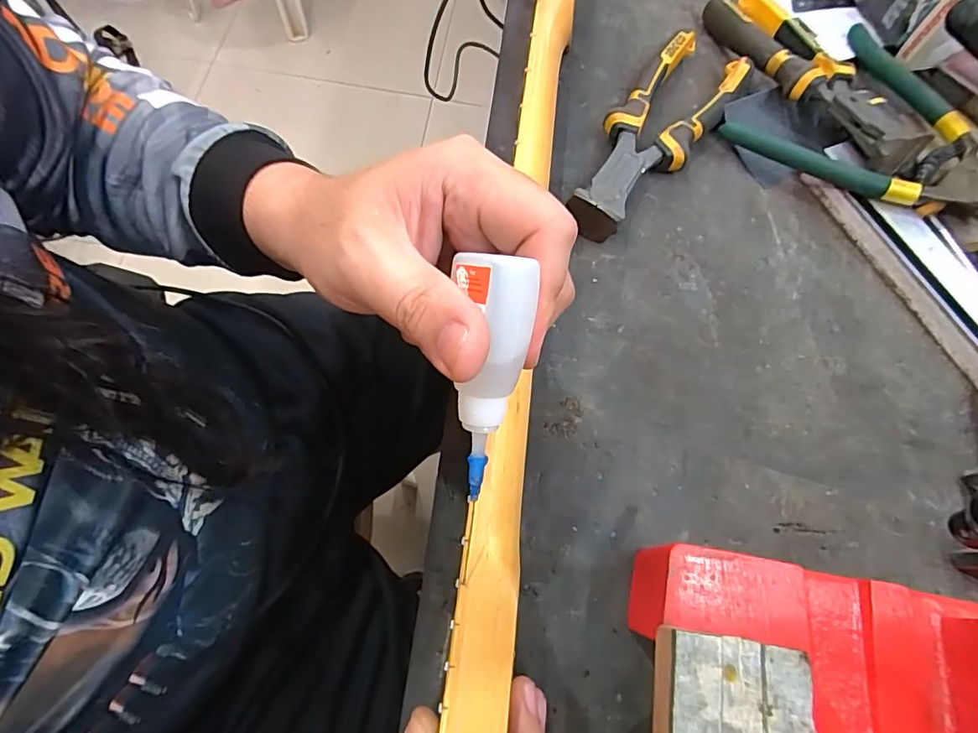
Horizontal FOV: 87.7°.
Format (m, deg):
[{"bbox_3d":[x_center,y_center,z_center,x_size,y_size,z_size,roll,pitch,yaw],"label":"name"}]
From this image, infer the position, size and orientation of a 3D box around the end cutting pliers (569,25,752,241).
[{"bbox_3d":[0.119,-0.168,0.366,0.059,0.030,0.199,34,70,11],"label":"end cutting pliers"}]

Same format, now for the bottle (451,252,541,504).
[{"bbox_3d":[-0.003,0.005,0.183,0.026,0.018,0.087,8,108,1],"label":"bottle"}]

